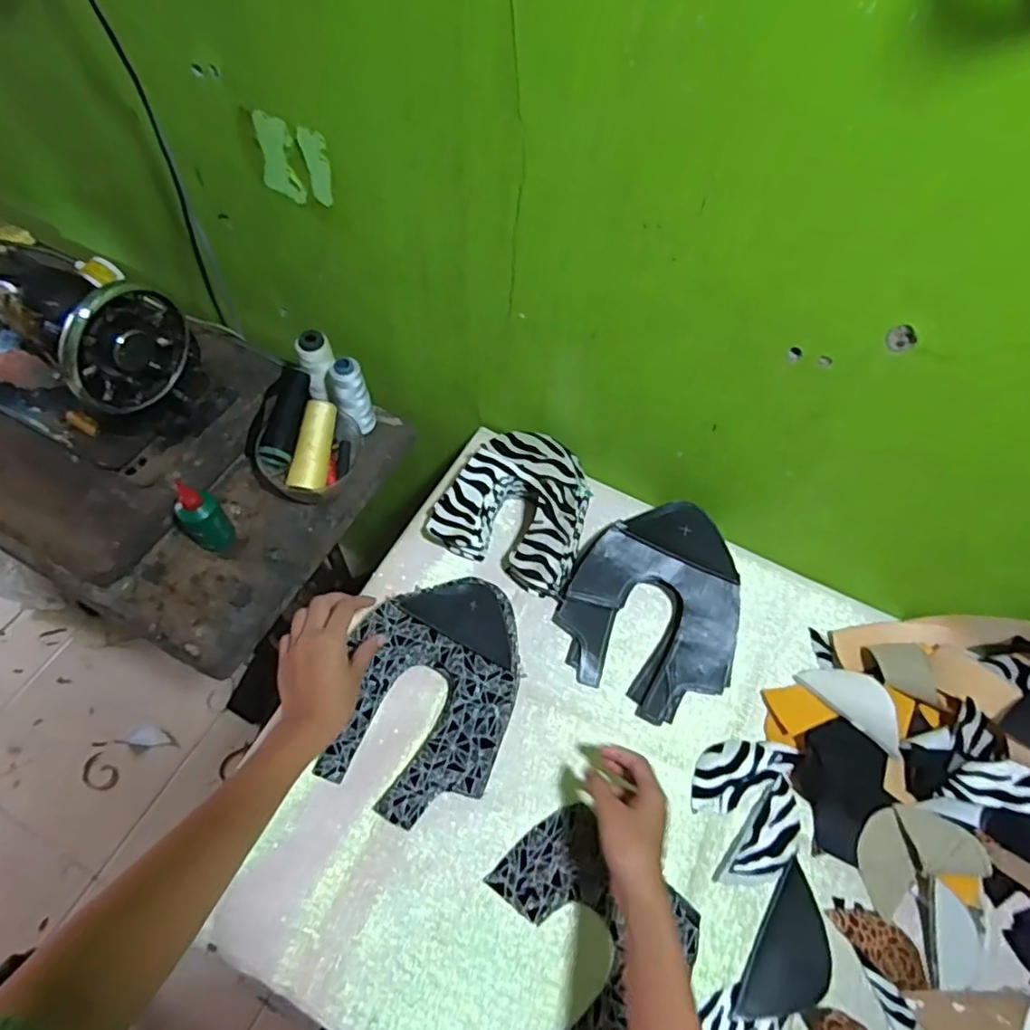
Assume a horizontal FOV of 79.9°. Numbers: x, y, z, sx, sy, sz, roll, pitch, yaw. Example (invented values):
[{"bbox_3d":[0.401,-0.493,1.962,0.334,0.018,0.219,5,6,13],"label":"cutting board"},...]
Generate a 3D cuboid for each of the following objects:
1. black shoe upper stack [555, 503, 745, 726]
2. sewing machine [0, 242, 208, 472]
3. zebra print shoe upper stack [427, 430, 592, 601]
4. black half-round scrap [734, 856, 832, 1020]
[{"bbox_3d":[0.156,0.094,0.687,0.188,0.051,0.233,19,61,7],"label":"black shoe upper stack"},{"bbox_3d":[-0.571,-0.235,0.717,0.388,0.212,0.172,28,62,12],"label":"sewing machine"},{"bbox_3d":[0.008,-0.014,0.725,0.170,0.066,0.164,23,62,10],"label":"zebra print shoe upper stack"},{"bbox_3d":[0.251,0.393,0.552,0.062,0.008,0.130,30,63,13],"label":"black half-round scrap"}]

